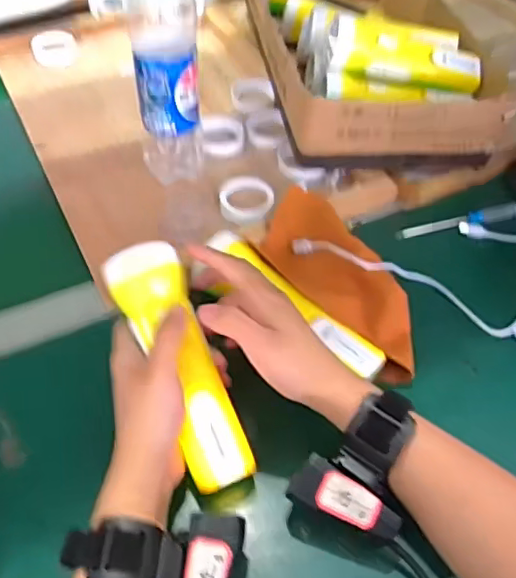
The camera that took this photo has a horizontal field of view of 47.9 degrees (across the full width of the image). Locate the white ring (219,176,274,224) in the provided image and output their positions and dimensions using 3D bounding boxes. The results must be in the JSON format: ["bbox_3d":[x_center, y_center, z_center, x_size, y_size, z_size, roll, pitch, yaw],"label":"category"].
[{"bbox_3d":[-0.012,-0.089,0.569,0.052,0.019,0.047,10,50,6],"label":"white ring"}]

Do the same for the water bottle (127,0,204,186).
[{"bbox_3d":[-0.085,-0.206,0.538,0.061,0.222,0.074,-6,50,-7],"label":"water bottle"}]

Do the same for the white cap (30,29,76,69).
[{"bbox_3d":[-0.268,-0.316,0.767,0.053,0.031,0.053,1,50,-1],"label":"white cap"}]

